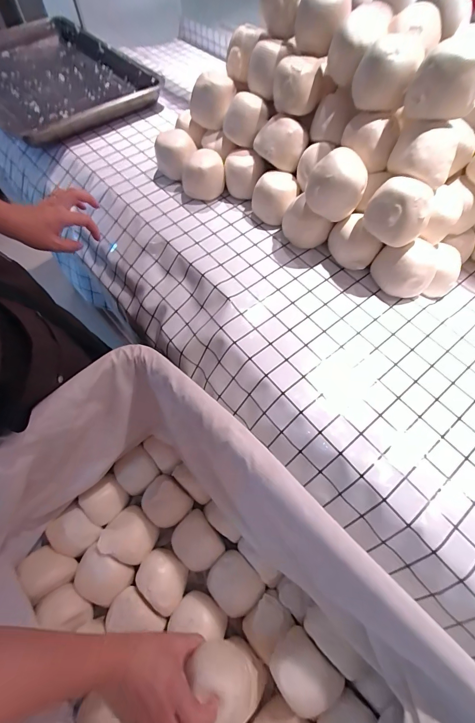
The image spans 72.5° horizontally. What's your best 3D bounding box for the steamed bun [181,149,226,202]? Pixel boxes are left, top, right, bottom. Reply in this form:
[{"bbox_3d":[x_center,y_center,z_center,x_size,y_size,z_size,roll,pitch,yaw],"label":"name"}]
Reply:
[{"bbox_3d":[-0.070,-0.375,0.651,0.084,0.064,0.084,-6,62,-4],"label":"steamed bun"}]

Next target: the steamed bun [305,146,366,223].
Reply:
[{"bbox_3d":[0.157,-0.278,0.515,0.083,0.081,0.083,21,63,11],"label":"steamed bun"}]

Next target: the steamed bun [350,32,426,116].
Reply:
[{"bbox_3d":[0.208,-0.409,0.461,0.082,0.067,0.076,18,63,9],"label":"steamed bun"}]

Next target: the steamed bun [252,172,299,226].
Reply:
[{"bbox_3d":[0.072,-0.305,0.611,0.074,0.067,0.075,0,61,0],"label":"steamed bun"}]

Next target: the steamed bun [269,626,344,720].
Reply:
[{"bbox_3d":[0.088,0.407,0.417,0.067,0.047,0.087,-41,69,-20],"label":"steamed bun"}]

